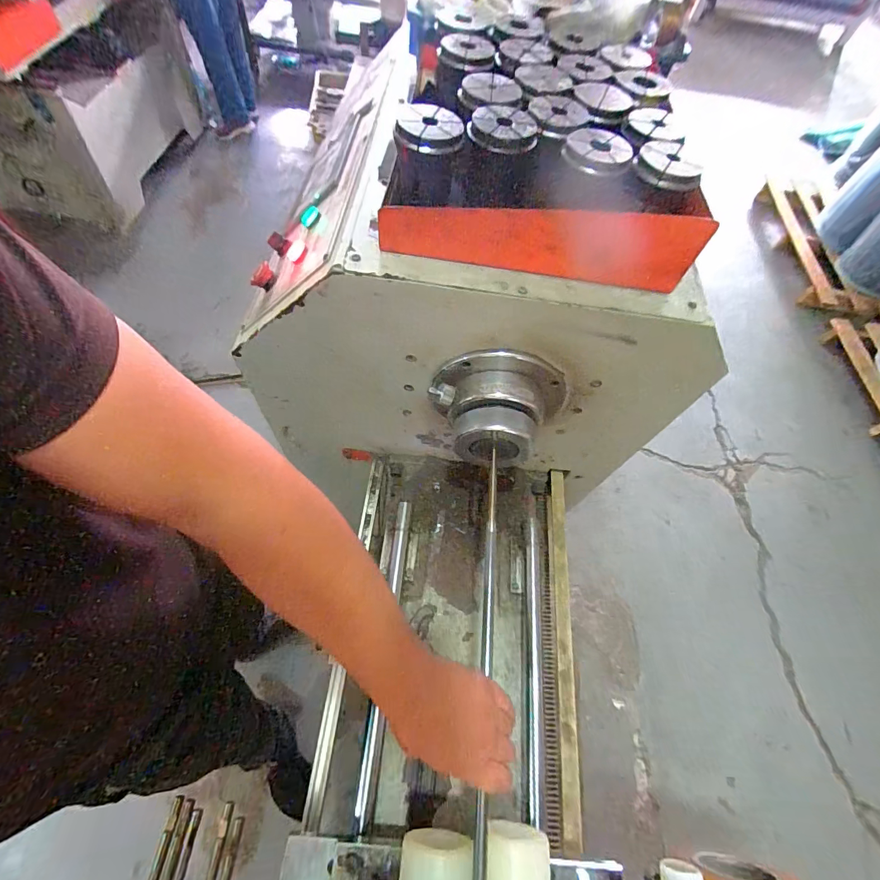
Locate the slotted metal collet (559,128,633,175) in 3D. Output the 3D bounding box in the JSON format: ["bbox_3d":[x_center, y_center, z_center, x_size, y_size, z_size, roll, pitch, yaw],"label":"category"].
[{"bbox_3d":[0.163,-0.298,0.429,0.068,0.020,0.058,18,66,3],"label":"slotted metal collet"}]

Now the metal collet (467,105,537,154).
[{"bbox_3d":[0.068,-0.335,0.442,0.072,0.018,0.076,9,66,-1],"label":"metal collet"}]

